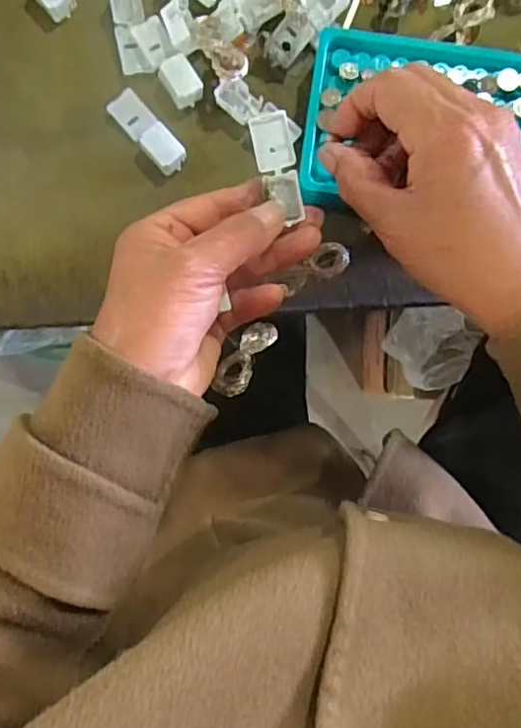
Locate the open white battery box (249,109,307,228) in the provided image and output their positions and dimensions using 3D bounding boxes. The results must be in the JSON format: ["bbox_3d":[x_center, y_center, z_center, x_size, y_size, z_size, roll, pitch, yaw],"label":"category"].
[{"bbox_3d":[0.010,-0.099,0.291,0.019,0.008,0.052,-18,101,0],"label":"open white battery box"}]

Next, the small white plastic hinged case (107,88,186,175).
[{"bbox_3d":[-0.066,-0.137,0.341,0.020,0.012,0.054,-42,90,0],"label":"small white plastic hinged case"}]

